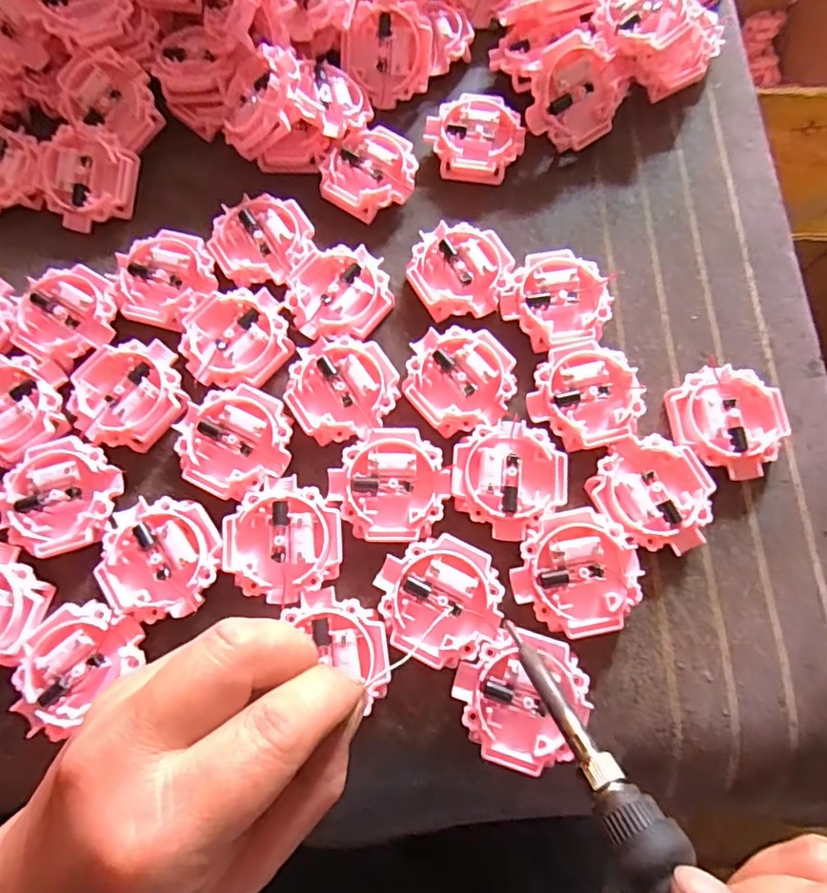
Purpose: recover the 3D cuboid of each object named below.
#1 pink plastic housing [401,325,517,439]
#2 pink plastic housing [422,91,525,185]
[{"bbox_3d":[0.022,-0.034,0.271,0.053,0.012,0.053,0,79,2],"label":"pink plastic housing"},{"bbox_3d":[0.035,-0.177,0.314,0.054,0.012,0.049,9,74,3],"label":"pink plastic housing"}]

